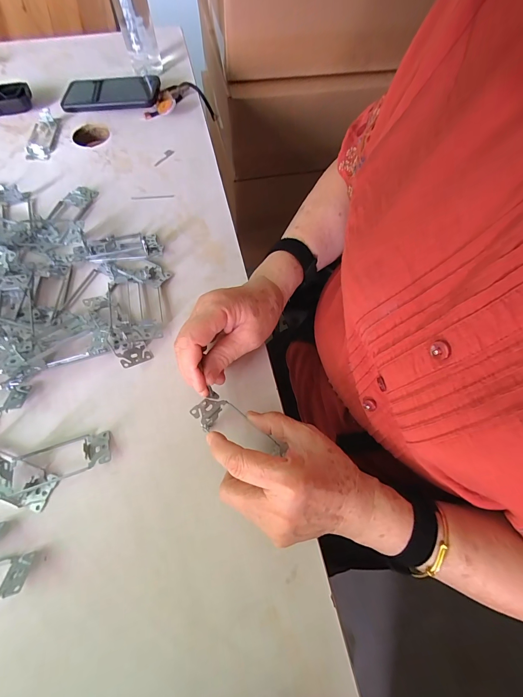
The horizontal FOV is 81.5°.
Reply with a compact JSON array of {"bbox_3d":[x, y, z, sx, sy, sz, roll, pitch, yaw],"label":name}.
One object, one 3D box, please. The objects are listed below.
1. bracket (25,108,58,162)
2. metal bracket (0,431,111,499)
[{"bbox_3d":[-0.363,-0.353,0.492,0.037,0.020,0.105,-7,66,-5],"label":"bracket"},{"bbox_3d":[-0.201,0.108,0.288,0.102,0.025,0.038,-16,67,-9],"label":"metal bracket"}]

